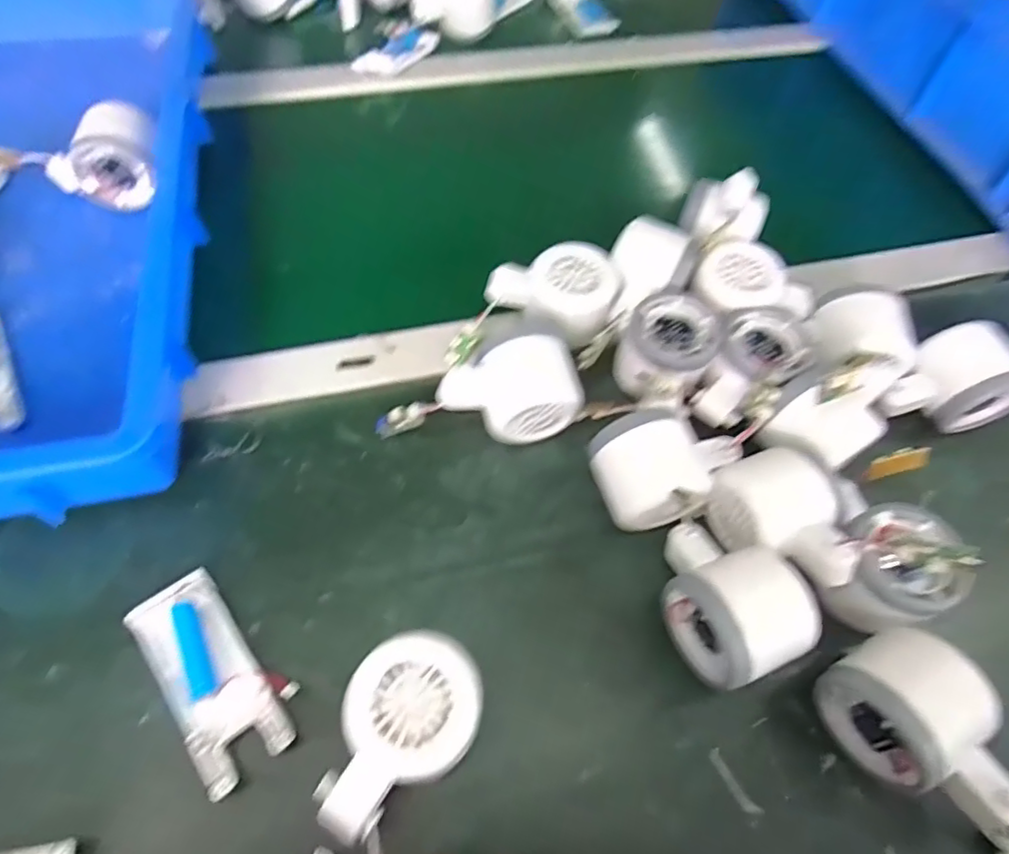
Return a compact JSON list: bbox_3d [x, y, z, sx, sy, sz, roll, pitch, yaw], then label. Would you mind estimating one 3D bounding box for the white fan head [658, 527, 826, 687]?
[{"bbox_3d":[0.118,0.088,0.315,0.063,0.056,0.083,-17,62,-13],"label":"white fan head"}]

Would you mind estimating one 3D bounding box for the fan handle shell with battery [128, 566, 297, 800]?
[{"bbox_3d":[-0.147,0.124,0.303,0.050,0.013,0.103,-33,67,-20],"label":"fan handle shell with battery"}]

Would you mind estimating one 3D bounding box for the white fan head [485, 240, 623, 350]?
[{"bbox_3d":[0.033,-0.093,0.414,0.086,0.047,0.057,20,61,8],"label":"white fan head"}]

